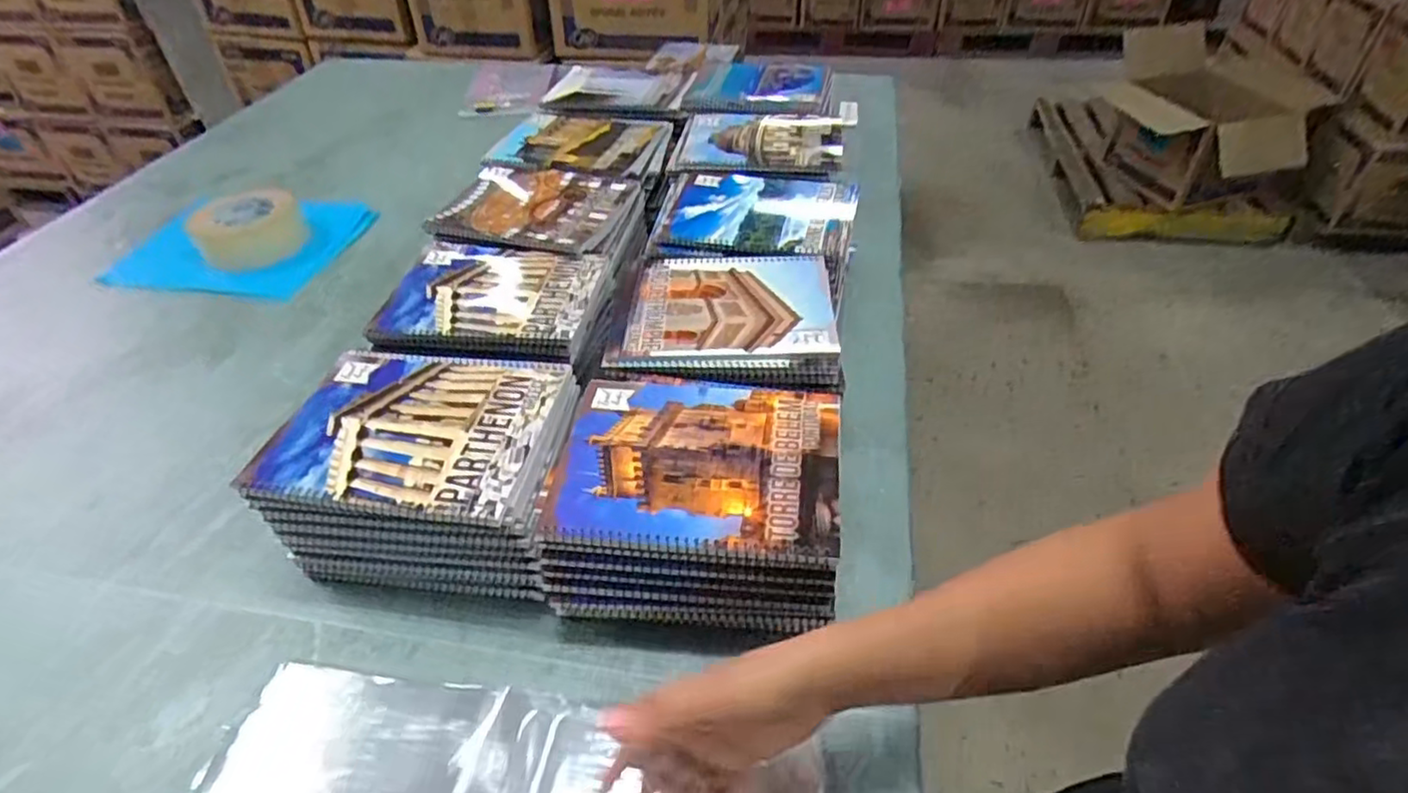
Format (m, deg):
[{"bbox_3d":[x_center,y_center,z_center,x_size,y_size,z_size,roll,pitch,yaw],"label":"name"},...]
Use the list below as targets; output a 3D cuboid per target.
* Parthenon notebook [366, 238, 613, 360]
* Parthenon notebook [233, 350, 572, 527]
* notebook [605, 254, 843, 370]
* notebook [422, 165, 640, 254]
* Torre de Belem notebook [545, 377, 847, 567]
[{"bbox_3d":[-0.205,-0.094,0.650,0.200,0.016,0.156,5,43,7],"label":"Parthenon notebook"},{"bbox_3d":[-0.216,0.020,0.512,0.197,0.009,0.155,6,43,8],"label":"Parthenon notebook"},{"bbox_3d":[0.019,-0.082,0.613,0.189,0.013,0.153,-1,43,1],"label":"notebook"},{"bbox_3d":[-0.186,-0.211,0.753,0.200,0.013,0.163,10,44,13],"label":"notebook"},{"bbox_3d":[-0.003,0.042,0.481,0.190,0.008,0.147,3,45,6],"label":"Torre de Belem notebook"}]

